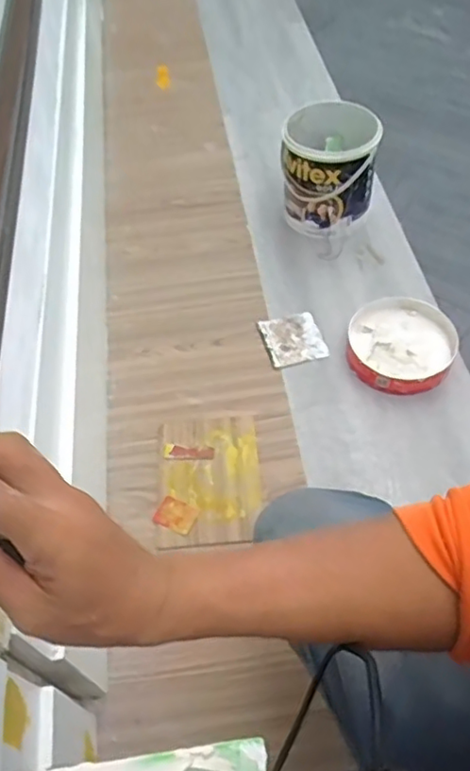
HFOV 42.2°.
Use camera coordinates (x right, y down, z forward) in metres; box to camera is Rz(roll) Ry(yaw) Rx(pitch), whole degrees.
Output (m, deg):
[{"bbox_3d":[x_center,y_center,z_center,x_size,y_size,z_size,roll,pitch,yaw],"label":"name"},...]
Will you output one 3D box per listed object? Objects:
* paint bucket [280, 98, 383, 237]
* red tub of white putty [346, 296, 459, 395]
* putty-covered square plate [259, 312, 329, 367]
[{"bbox_3d":[0.184,-0.419,1.199,0.176,0.194,0.170,-2,53,2],"label":"paint bucket"},{"bbox_3d":[0.275,-0.066,1.019,0.171,0.044,0.177,-2,53,2],"label":"red tub of white putty"},{"bbox_3d":[0.103,-0.083,1.071,0.097,0.006,0.107,-12,54,-5],"label":"putty-covered square plate"}]

